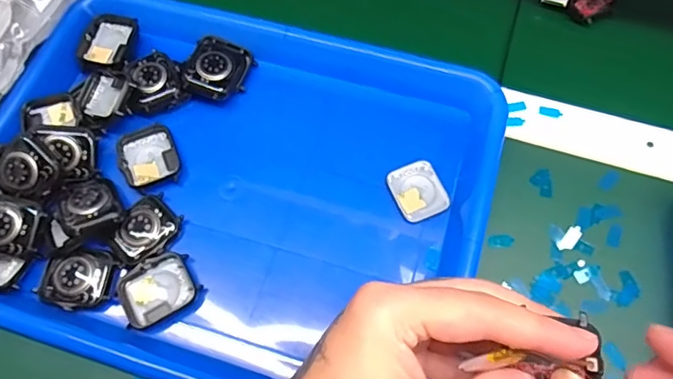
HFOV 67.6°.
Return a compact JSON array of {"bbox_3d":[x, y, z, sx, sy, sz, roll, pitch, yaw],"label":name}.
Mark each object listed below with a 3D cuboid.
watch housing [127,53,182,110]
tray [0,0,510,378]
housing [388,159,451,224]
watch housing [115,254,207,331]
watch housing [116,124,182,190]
[{"bbox_3d":[-0.133,-0.077,0.363,0.038,0.021,0.040,-21,67,-7],"label":"watch housing"},{"bbox_3d":[-0.069,-0.010,0.333,0.323,0.036,0.258,15,68,8],"label":"tray"},{"bbox_3d":[0.055,0.000,0.338,0.035,0.006,0.039,-21,67,-7],"label":"housing"},{"bbox_3d":[-0.111,0.062,0.313,0.047,0.010,0.037,-29,69,-10],"label":"watch housing"},{"bbox_3d":[-0.130,-0.024,0.347,0.037,0.007,0.046,-21,67,-7],"label":"watch housing"}]

